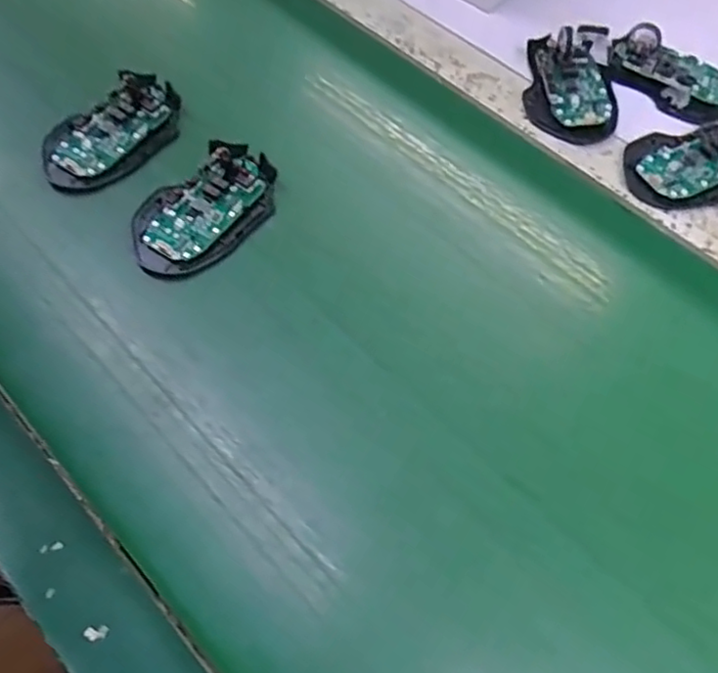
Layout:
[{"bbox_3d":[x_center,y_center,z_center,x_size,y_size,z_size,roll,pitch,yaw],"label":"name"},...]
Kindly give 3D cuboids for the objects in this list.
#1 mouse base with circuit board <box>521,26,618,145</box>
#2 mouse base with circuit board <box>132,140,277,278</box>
[{"bbox_3d":[0.171,-0.201,0.524,0.072,0.023,0.101,10,61,5],"label":"mouse base with circuit board"},{"bbox_3d":[-0.106,-0.090,0.457,0.069,0.017,0.113,39,67,19],"label":"mouse base with circuit board"}]

